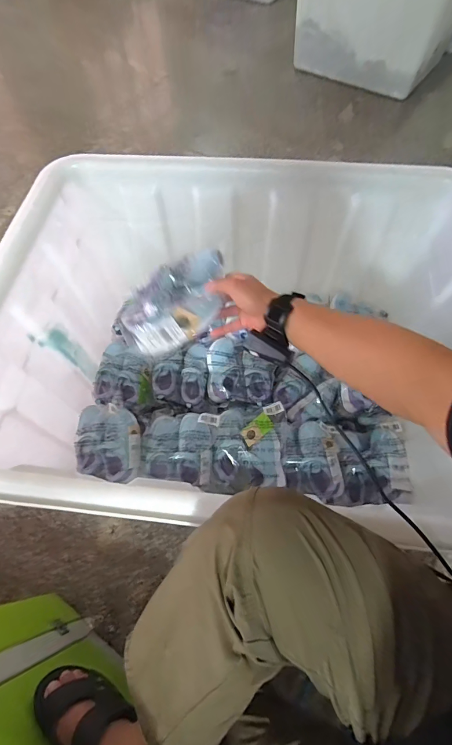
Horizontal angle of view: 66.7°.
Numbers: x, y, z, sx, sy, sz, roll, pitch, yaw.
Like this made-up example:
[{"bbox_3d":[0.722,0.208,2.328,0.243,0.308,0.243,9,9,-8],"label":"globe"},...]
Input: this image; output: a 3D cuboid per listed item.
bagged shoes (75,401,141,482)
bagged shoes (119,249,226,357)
[{"bbox_3d":[-0.294,0.162,0.844,0.155,0.102,0.195,-3,63,-1],"label":"bagged shoes"},{"bbox_3d":[-0.084,-0.123,0.605,0.206,0.083,0.139,-20,55,4],"label":"bagged shoes"}]

